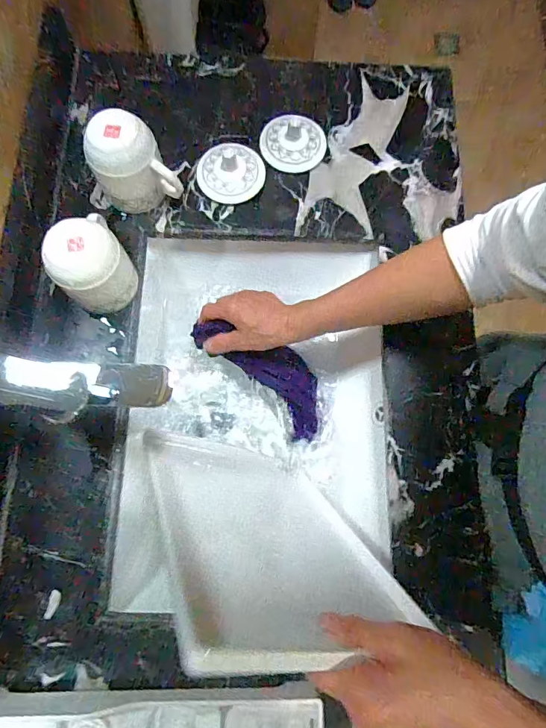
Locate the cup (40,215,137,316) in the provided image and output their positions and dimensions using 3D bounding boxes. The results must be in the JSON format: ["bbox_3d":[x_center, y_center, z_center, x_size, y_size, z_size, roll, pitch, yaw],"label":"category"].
[{"bbox_3d":[-0.195,-0.105,0.469,0.077,0.086,0.073,0,76,-1],"label":"cup"}]

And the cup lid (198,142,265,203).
[{"bbox_3d":[-0.053,-0.245,0.549,0.084,0.025,0.078,0,76,-1],"label":"cup lid"}]

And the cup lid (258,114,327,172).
[{"bbox_3d":[0.026,-0.289,0.557,0.084,0.019,0.072,8,76,1],"label":"cup lid"}]

